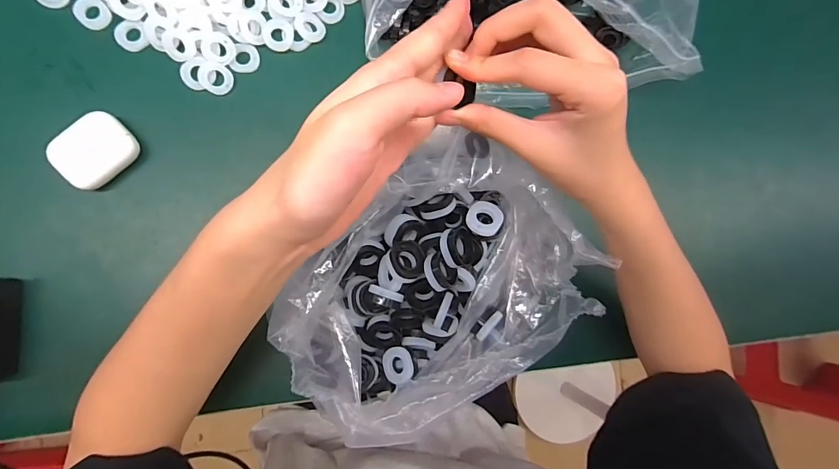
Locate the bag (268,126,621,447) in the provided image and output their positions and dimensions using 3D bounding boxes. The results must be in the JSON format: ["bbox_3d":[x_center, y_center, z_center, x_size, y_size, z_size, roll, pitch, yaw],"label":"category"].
[{"bbox_3d":[0.019,0.037,0.309,0.160,0.079,0.226,43,83,-5],"label":"bag"}]

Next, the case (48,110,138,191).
[{"bbox_3d":[-0.258,-0.065,0.330,0.043,0.025,0.057,45,83,-5],"label":"case"}]

